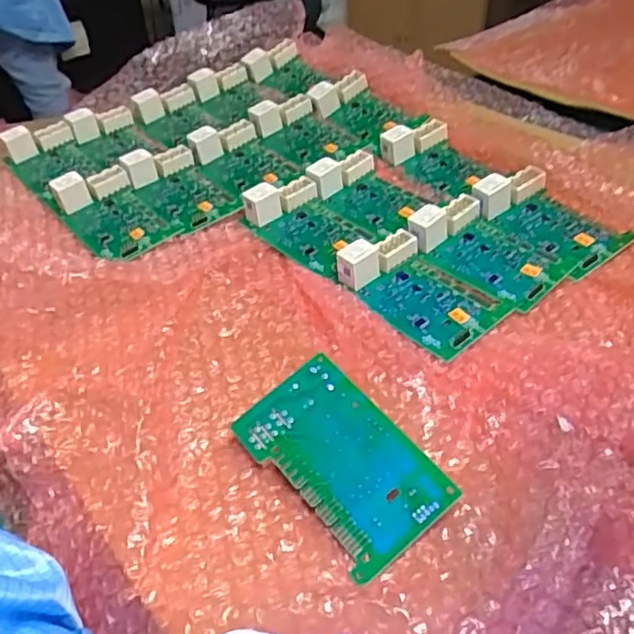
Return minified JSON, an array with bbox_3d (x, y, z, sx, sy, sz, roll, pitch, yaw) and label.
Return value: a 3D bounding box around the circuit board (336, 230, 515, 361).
[{"bbox_3d":[0.063,-0.020,0.393,0.056,0.022,0.092,-32,49,-26],"label":"circuit board"}]

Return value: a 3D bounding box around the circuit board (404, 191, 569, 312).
[{"bbox_3d":[0.112,-0.047,0.417,0.059,0.020,0.092,-32,49,-26],"label":"circuit board"}]

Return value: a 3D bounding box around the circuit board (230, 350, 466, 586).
[{"bbox_3d":[0.011,0.065,0.304,0.057,0.004,0.097,-39,58,-12],"label":"circuit board"}]

